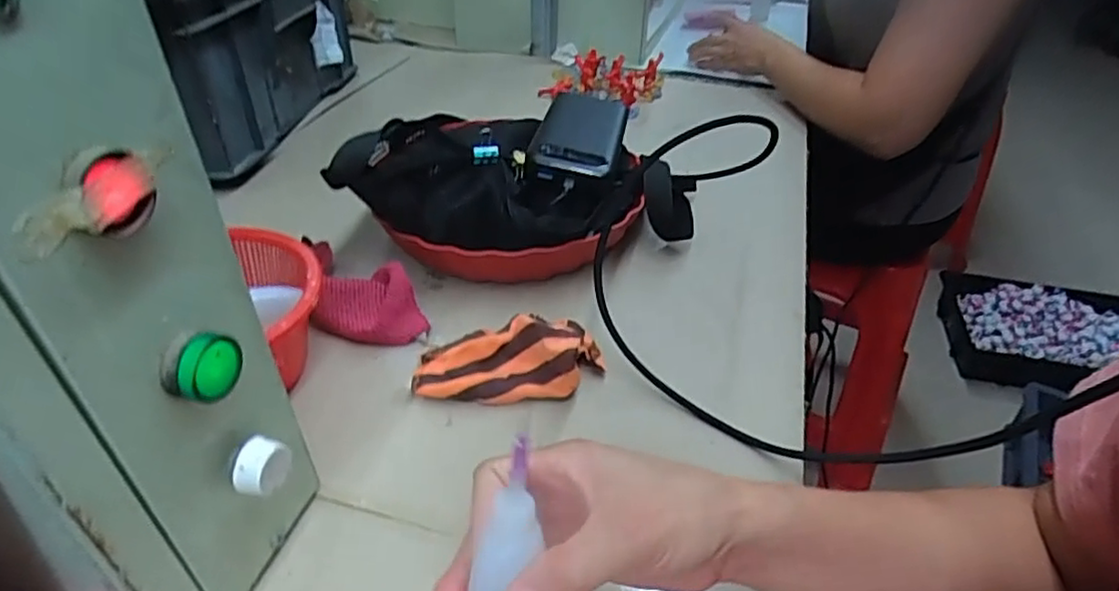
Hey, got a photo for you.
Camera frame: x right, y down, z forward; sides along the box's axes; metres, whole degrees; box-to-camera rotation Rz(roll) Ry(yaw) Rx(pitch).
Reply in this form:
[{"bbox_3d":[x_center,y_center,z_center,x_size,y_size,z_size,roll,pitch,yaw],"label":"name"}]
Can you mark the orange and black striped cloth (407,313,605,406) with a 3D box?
[{"bbox_3d":[-0.033,0.042,0.451,0.124,0.043,0.051,-3,39,-12],"label":"orange and black striped cloth"}]

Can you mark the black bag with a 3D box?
[{"bbox_3d":[-0.050,-0.075,0.545,0.221,0.104,0.127,12,38,6],"label":"black bag"}]

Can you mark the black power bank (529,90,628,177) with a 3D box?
[{"bbox_3d":[0.019,-0.144,0.586,0.069,0.020,0.135,9,38,9],"label":"black power bank"}]

